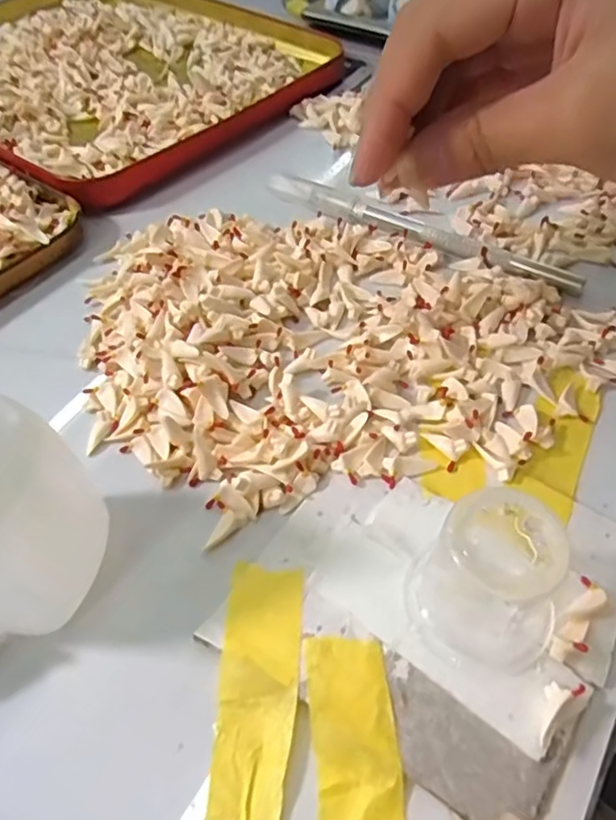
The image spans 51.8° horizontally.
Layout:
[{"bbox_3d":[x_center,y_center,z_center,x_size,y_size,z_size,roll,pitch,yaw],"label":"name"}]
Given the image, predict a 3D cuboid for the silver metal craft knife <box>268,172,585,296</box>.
[{"bbox_3d":[0.045,-0.078,0.271,0.144,0.005,0.012,23,55,20],"label":"silver metal craft knife"}]

